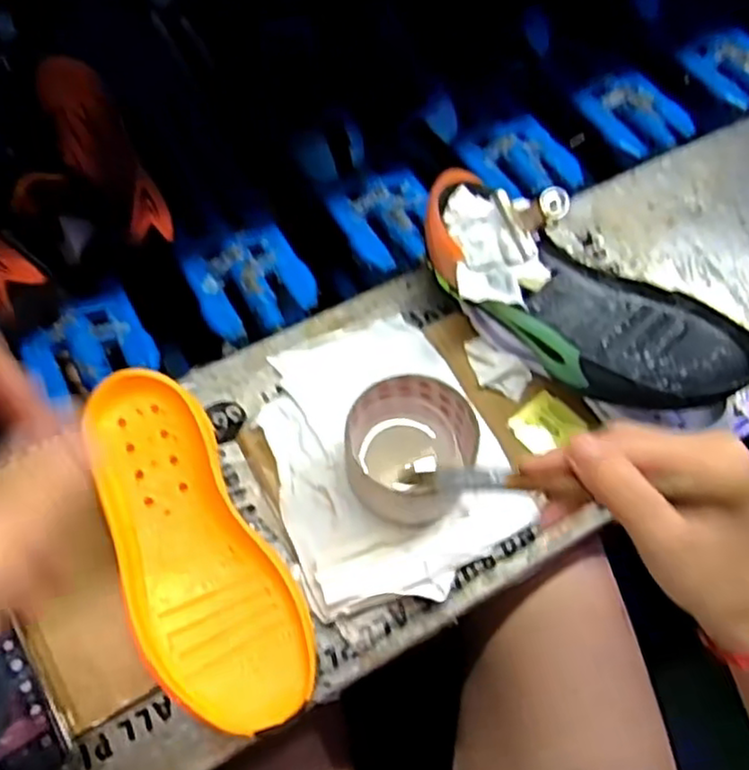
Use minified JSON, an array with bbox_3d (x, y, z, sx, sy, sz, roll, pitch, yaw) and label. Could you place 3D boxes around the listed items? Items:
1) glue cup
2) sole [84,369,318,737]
[{"bbox_3d":[0.023,0.043,0.440,0.079,0.047,0.083,-2,67,-2],"label":"glue cup"},{"bbox_3d":[-0.114,0.098,0.414,0.087,0.046,0.222,-29,70,-12],"label":"sole"}]

